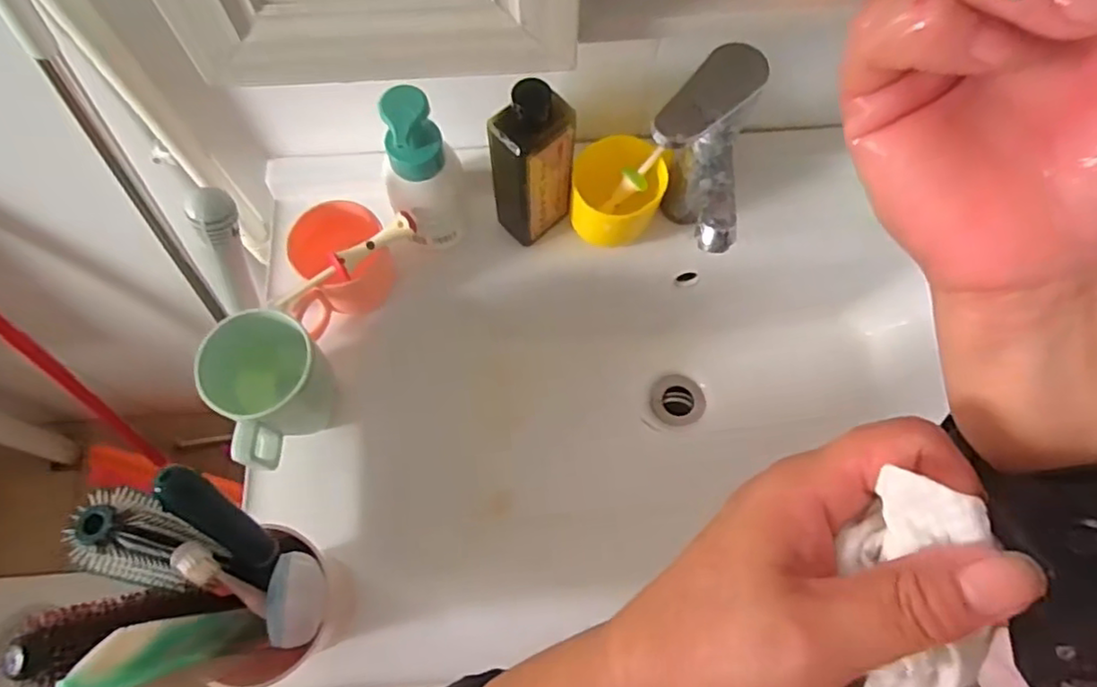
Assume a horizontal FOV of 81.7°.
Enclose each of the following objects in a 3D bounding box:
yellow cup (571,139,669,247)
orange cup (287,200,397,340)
[{"bbox_3d":[0.062,-0.136,0.566,0.081,0.057,0.085,0,68,-1],"label":"yellow cup"},{"bbox_3d":[-0.180,-0.063,0.549,0.084,0.075,0.103,-11,68,-5],"label":"orange cup"}]

